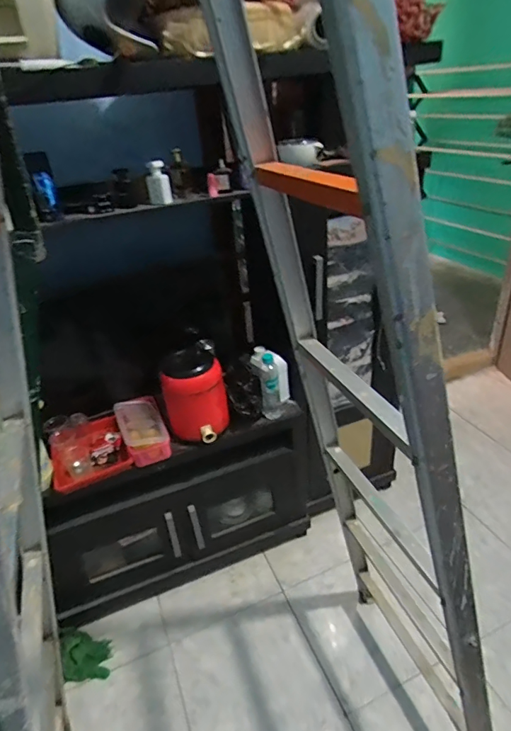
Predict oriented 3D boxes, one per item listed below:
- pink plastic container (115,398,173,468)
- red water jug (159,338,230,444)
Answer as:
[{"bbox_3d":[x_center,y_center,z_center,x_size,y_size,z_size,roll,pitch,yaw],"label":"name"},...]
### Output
[{"bbox_3d":[-0.336,0.186,1.334,0.125,0.077,0.235,-18,46,-20],"label":"pink plastic container"},{"bbox_3d":[-0.186,0.065,1.340,0.184,0.245,0.238,-12,32,-11],"label":"red water jug"}]

